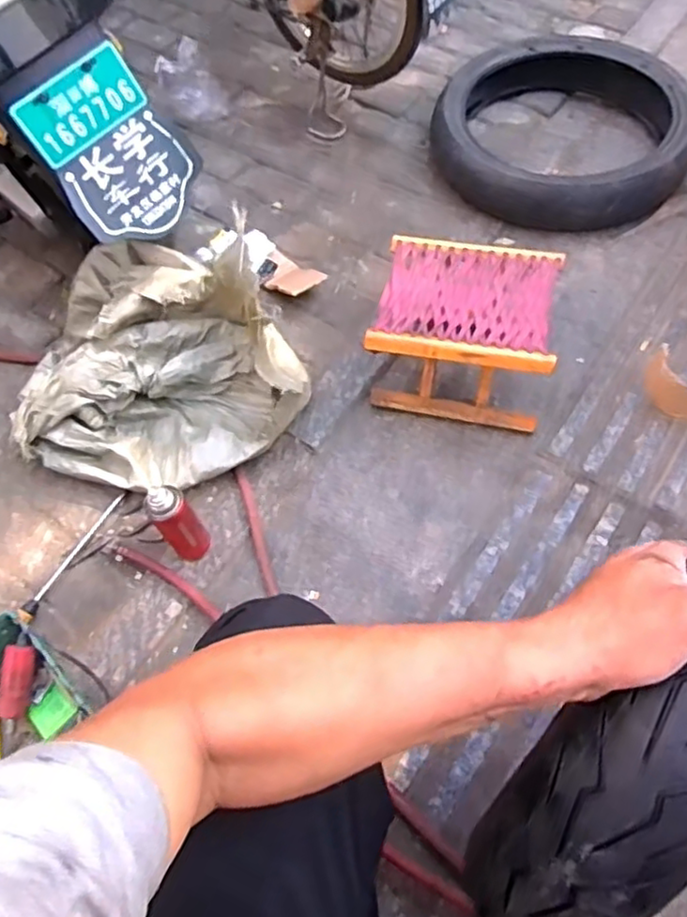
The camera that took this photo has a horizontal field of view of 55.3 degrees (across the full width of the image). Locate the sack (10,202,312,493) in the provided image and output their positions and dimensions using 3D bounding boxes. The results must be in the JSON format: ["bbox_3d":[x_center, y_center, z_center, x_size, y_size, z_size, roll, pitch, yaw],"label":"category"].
[{"bbox_3d":[-0.316,-0.164,1.099,0.459,0.259,0.359,-10,59,-1],"label":"sack"}]

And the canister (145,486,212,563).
[{"bbox_3d":[-0.251,0.097,0.999,0.060,0.168,0.063,-31,61,-14],"label":"canister"}]

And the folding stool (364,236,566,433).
[{"bbox_3d":[0.204,-0.212,1.124,0.281,0.195,0.244,9,60,10],"label":"folding stool"}]

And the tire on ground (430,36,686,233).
[{"bbox_3d":[0.476,-0.718,1.442,0.540,0.127,0.527,-4,59,6],"label":"tire on ground"}]

